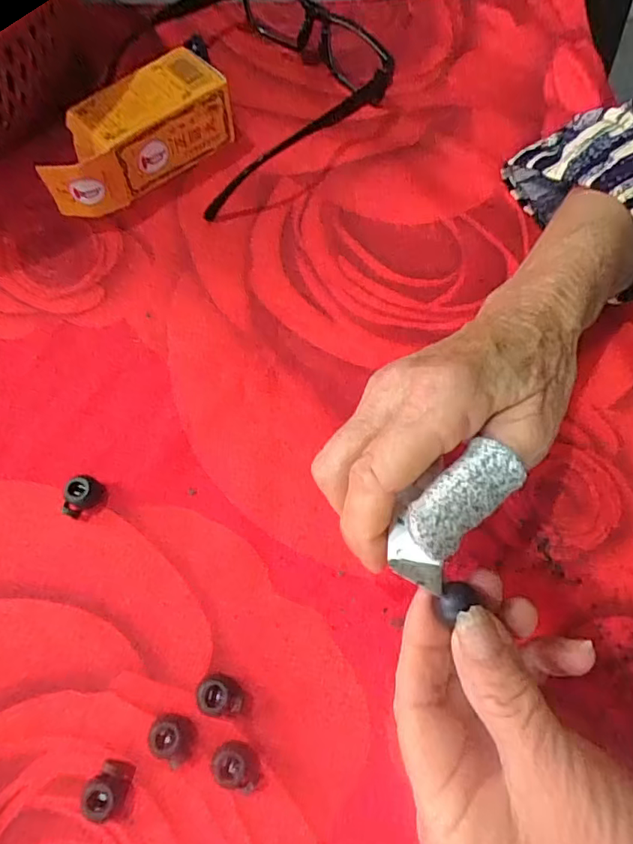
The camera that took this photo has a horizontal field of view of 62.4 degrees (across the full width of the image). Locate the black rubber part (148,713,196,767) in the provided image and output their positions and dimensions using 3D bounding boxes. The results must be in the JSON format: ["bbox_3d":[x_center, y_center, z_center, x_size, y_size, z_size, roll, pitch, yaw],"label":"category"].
[{"bbox_3d":[-0.058,0.126,0.208,0.017,0.011,0.014,27,70,9],"label":"black rubber part"}]

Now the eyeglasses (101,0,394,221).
[{"bbox_3d":[-0.043,-0.221,0.324,0.150,0.035,0.161,-35,73,-14],"label":"eyeglasses"}]

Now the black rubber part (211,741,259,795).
[{"bbox_3d":[-0.031,0.135,0.206,0.019,0.011,0.014,20,69,6],"label":"black rubber part"}]

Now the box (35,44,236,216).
[{"bbox_3d":[-0.102,-0.160,0.296,0.110,0.041,0.039,-36,73,-14],"label":"box"}]

